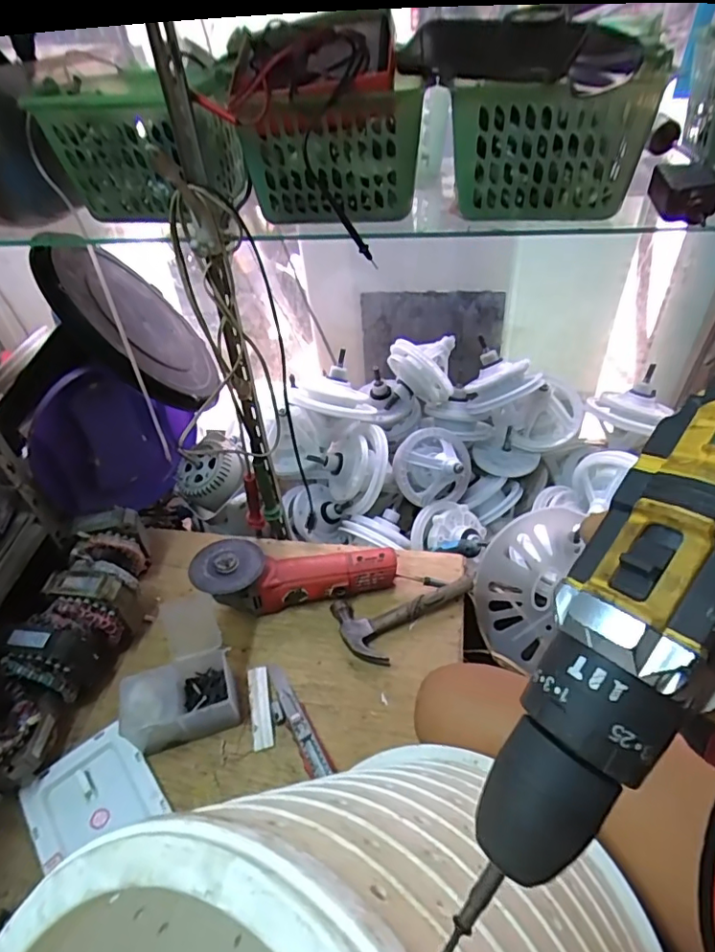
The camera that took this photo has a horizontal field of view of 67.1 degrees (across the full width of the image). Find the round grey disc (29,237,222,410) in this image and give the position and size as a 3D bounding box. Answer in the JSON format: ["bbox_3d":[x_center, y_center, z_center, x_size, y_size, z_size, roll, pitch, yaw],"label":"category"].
[{"bbox_3d":[-0.319,-0.222,0.810,0.034,0.279,0.279,-35,7,17],"label":"round grey disc"}]

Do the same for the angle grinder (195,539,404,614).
[{"bbox_3d":[-0.085,0.146,0.770,0.281,0.094,0.092,-4,44,1],"label":"angle grinder"}]

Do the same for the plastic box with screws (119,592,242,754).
[{"bbox_3d":[-0.223,0.246,0.664,0.130,0.106,0.140,-20,46,-15],"label":"plastic box with screws"}]

